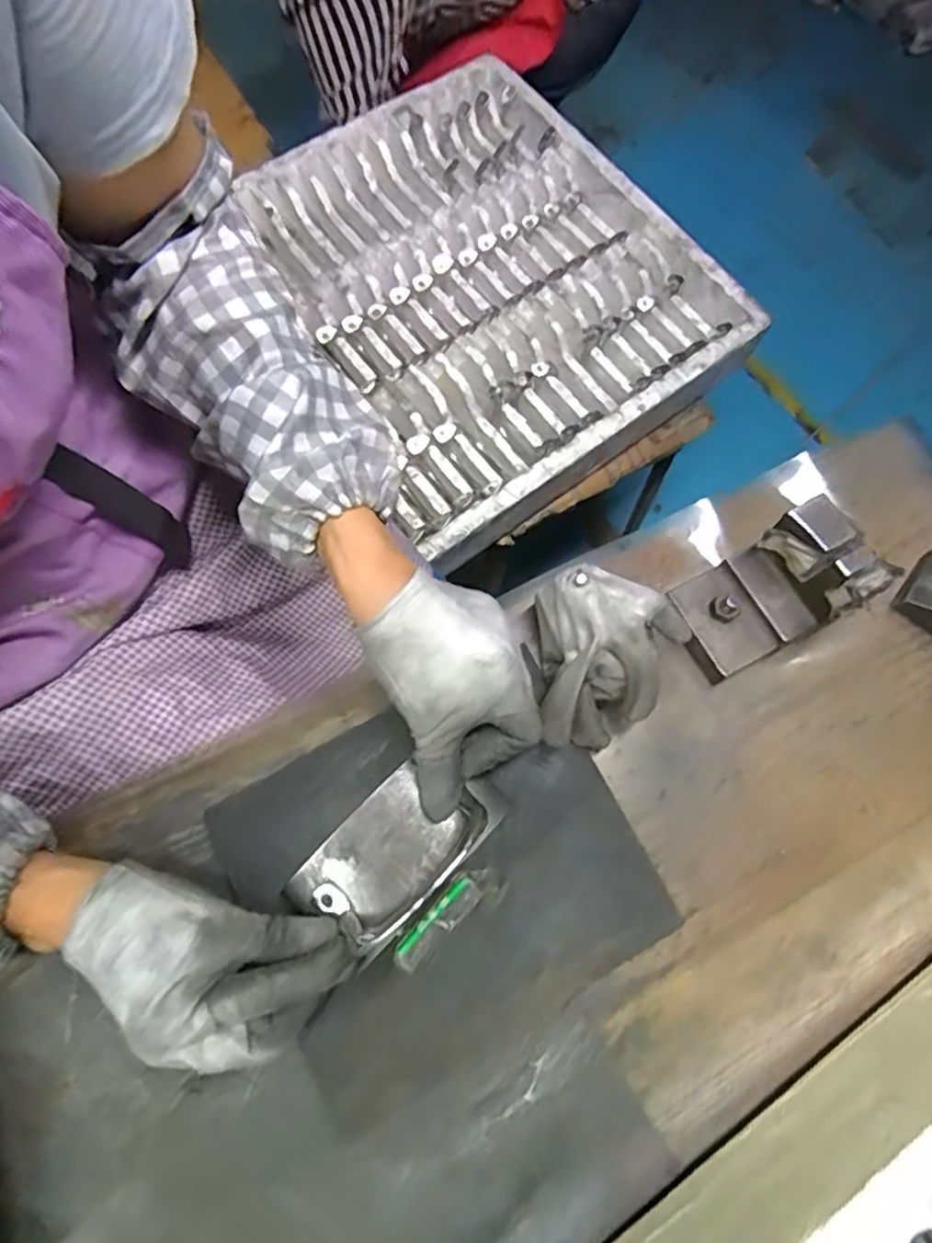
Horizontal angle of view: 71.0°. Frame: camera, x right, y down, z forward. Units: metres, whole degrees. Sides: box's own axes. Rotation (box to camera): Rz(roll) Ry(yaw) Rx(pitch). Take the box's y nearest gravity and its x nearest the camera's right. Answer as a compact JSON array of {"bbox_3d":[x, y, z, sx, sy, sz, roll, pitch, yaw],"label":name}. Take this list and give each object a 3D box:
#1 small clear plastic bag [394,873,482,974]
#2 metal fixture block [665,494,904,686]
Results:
[{"bbox_3d":[-0.011,0.117,0.253,0.012,0.004,0.040,43,75,11],"label":"small clear plastic bag"},{"bbox_3d":[0.176,-0.018,0.383,0.093,0.076,0.065,-26,75,-10],"label":"metal fixture block"}]

